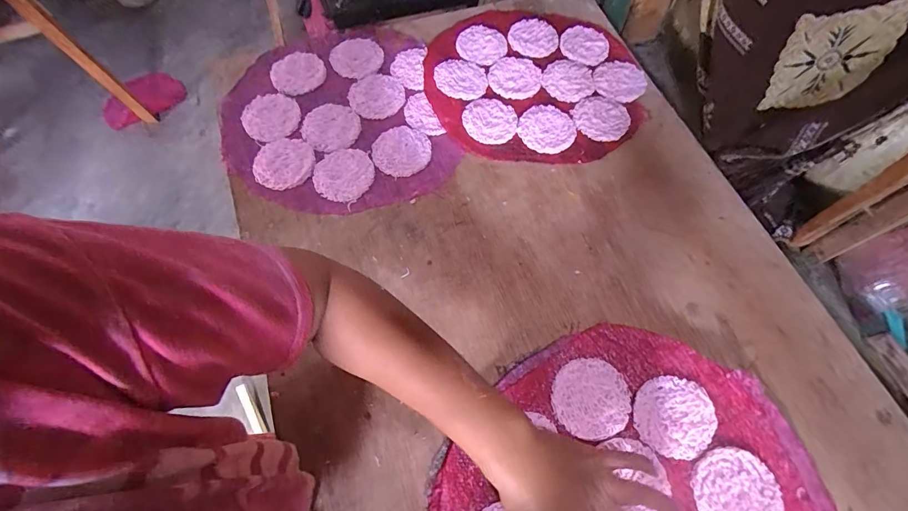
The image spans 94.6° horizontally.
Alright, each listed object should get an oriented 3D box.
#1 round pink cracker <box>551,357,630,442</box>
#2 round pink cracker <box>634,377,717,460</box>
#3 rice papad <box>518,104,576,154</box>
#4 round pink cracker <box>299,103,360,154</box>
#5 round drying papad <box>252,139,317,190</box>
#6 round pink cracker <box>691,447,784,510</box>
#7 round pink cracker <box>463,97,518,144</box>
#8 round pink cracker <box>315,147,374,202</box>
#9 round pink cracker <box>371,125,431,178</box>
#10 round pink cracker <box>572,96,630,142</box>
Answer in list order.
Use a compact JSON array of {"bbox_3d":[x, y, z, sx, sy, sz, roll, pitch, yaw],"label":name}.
[{"bbox_3d":[0.145,0.149,0.441,0.082,0.005,0.077,0,64,0],"label":"round pink cracker"},{"bbox_3d":[0.229,0.166,0.431,0.077,0.008,0.076,0,64,0],"label":"round pink cracker"},{"bbox_3d":[0.138,-0.188,0.613,0.078,0.010,0.087,28,68,9],"label":"rice papad"},{"bbox_3d":[-0.175,-0.184,0.597,0.071,0.007,0.079,27,68,9],"label":"round pink cracker"},{"bbox_3d":[-0.233,-0.131,0.569,0.077,0.011,0.078,1,66,-2],"label":"round drying papad"},{"bbox_3d":[0.274,0.230,0.403,0.079,0.004,0.077,0,64,0],"label":"round pink cracker"},{"bbox_3d":[0.053,-0.201,0.615,0.077,0.012,0.083,2,66,-2],"label":"round pink cracker"},{"bbox_3d":[-0.148,-0.109,0.565,0.074,0.012,0.075,1,66,-2],"label":"round pink cracker"},{"bbox_3d":[-0.073,-0.147,0.585,0.078,0.011,0.084,1,66,-2],"label":"round pink cracker"},{"bbox_3d":[0.220,-0.205,0.624,0.080,0.005,0.079,1,66,-2],"label":"round pink cracker"}]

